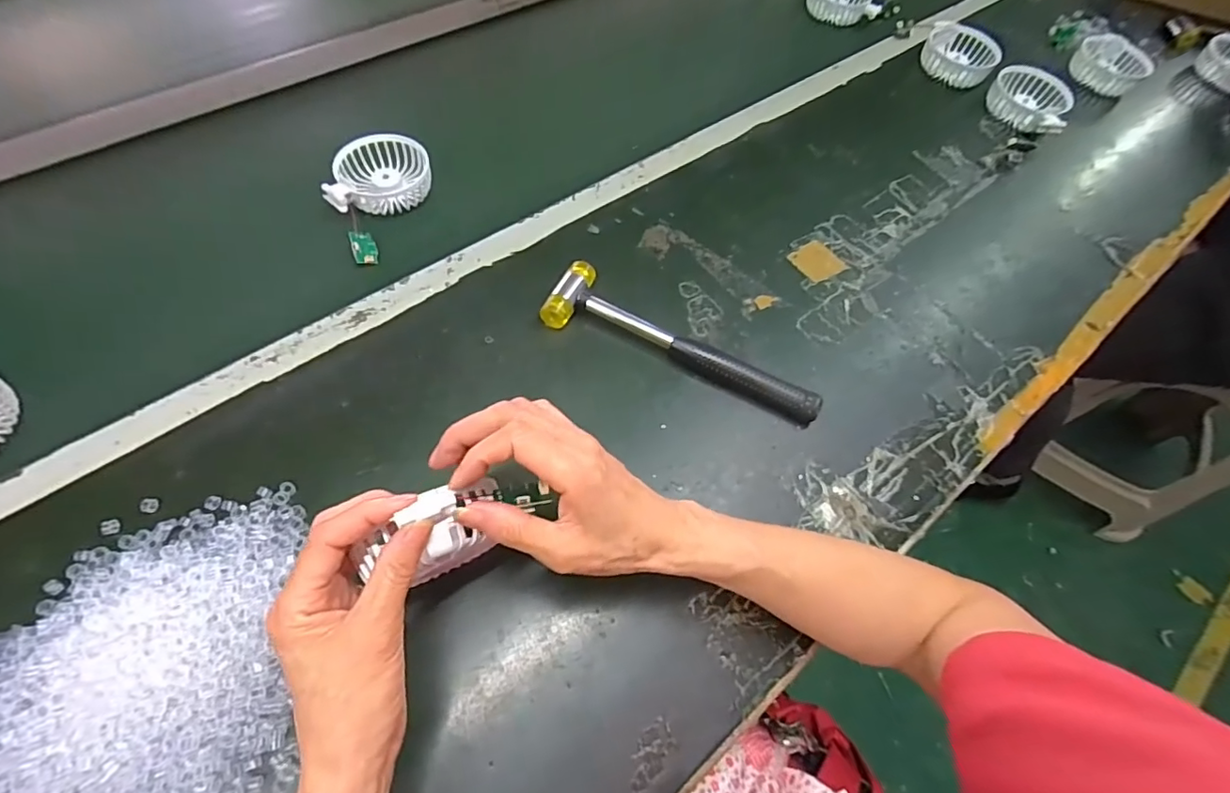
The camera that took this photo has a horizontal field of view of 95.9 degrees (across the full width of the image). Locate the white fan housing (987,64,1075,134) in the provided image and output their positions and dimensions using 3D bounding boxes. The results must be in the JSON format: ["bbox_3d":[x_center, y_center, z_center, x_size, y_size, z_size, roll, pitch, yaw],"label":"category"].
[{"bbox_3d":[0.517,-0.367,0.691,0.076,0.041,0.103,-40,71,-23],"label":"white fan housing"}]

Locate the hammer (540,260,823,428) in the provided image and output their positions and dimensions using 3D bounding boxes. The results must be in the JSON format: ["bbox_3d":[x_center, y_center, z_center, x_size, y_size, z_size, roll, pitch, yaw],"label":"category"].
[{"bbox_3d":[0.060,-0.048,0.471,0.238,0.031,0.059,21,61,7],"label":"hammer"}]

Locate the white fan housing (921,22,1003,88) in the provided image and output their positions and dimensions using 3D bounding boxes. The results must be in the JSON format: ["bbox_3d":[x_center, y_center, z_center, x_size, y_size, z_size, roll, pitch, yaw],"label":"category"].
[{"bbox_3d":[0.454,-0.449,0.734,0.090,0.045,0.077,31,63,12],"label":"white fan housing"}]

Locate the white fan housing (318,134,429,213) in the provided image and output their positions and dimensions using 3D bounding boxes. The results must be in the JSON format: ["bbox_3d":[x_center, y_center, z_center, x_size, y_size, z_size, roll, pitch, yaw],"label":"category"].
[{"bbox_3d":[-0.235,-0.223,0.556,0.092,0.029,0.083,-4,61,-7],"label":"white fan housing"}]

